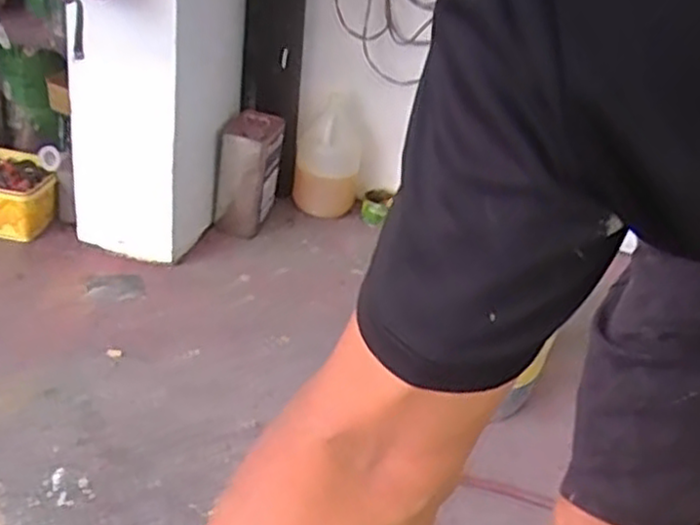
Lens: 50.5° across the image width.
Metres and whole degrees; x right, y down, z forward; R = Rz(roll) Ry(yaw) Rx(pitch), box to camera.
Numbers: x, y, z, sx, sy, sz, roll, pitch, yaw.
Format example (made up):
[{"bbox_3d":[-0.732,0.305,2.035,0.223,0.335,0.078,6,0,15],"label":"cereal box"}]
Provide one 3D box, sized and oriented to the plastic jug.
[{"bbox_3d":[-0.059,-0.246,1.819,0.157,0.259,0.125,10,30,-1],"label":"plastic jug"}]

